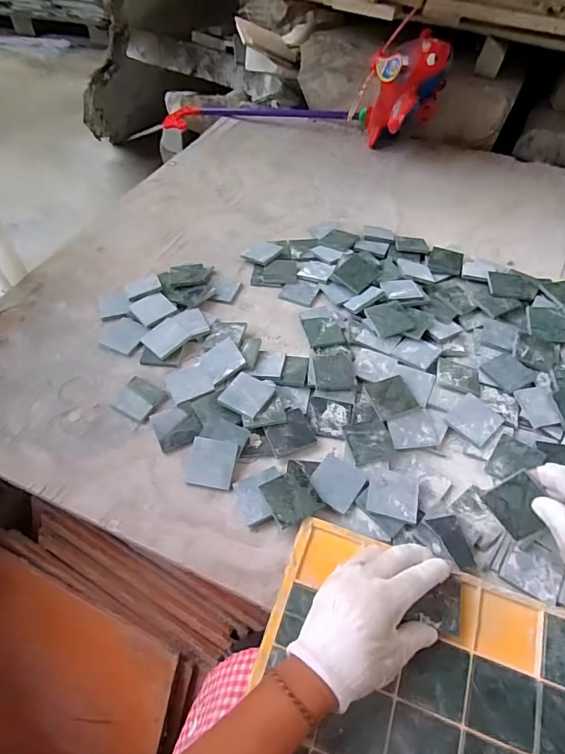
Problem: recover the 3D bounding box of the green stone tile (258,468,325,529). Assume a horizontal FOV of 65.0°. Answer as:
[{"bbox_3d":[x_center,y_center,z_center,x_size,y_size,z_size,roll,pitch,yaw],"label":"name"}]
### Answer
[{"bbox_3d":[0.009,0.119,0.444,0.049,0.005,0.050,-22,57,-18],"label":"green stone tile"}]

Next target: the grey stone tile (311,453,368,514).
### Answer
[{"bbox_3d":[0.055,0.108,0.454,0.050,0.007,0.049,33,59,21],"label":"grey stone tile"}]

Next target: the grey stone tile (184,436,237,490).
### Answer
[{"bbox_3d":[-0.074,0.089,0.463,0.048,0.005,0.049,7,68,7],"label":"grey stone tile"}]

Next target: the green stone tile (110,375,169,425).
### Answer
[{"bbox_3d":[-0.169,0.027,0.526,0.051,0.006,0.049,22,55,14],"label":"green stone tile"}]

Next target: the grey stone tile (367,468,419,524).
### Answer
[{"bbox_3d":[0.112,0.116,0.448,0.049,0.007,0.051,14,54,8],"label":"grey stone tile"}]

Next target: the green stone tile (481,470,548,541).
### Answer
[{"bbox_3d":[0.209,0.115,0.391,0.004,0.046,0.047,-11,60,-48],"label":"green stone tile"}]

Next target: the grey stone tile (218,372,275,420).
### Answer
[{"bbox_3d":[-0.040,0.019,0.502,0.049,0.005,0.052,24,51,18],"label":"grey stone tile"}]

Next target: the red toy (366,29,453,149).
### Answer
[{"bbox_3d":[0.222,-0.525,0.845,0.143,0.193,0.148,17,54,11],"label":"red toy"}]

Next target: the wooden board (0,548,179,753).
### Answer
[{"bbox_3d":[-0.322,0.415,0.591,0.360,0.331,0.017,21,12,13],"label":"wooden board"}]

